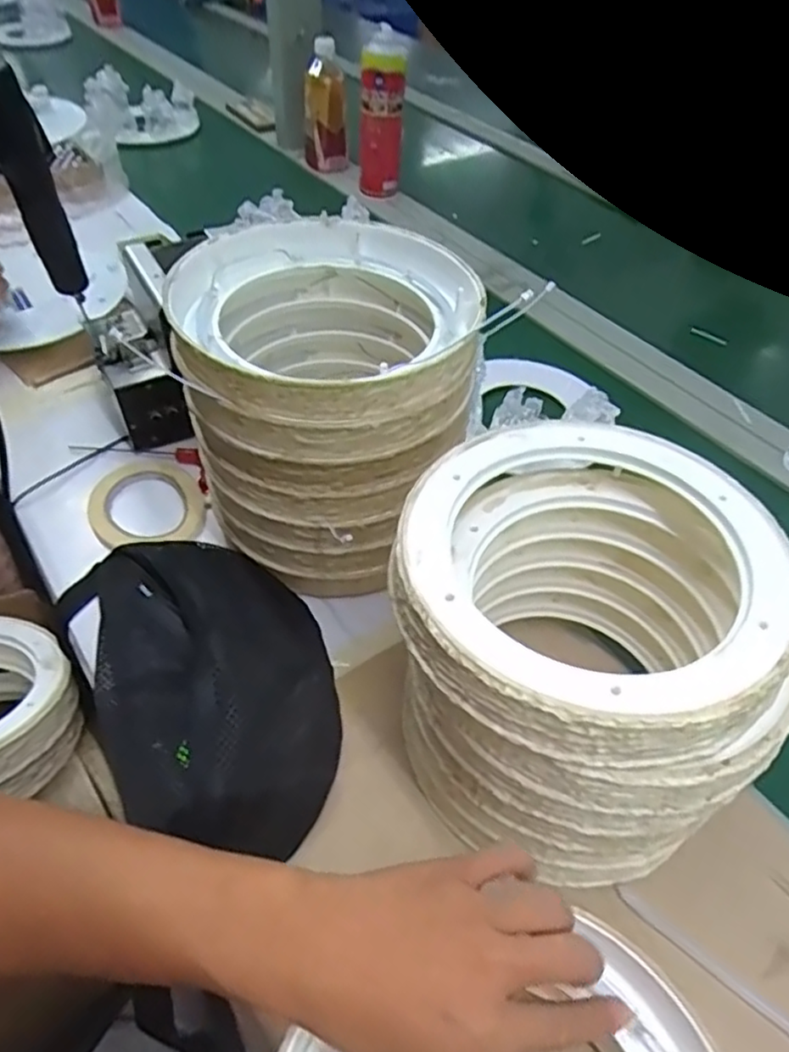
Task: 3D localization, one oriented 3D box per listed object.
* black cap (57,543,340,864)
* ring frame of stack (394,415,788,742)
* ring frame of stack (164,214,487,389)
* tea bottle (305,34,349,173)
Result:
[{"bbox_3d":[-0.131,0.092,0.474,0.155,0.062,0.265,-25,54,-23],"label":"black cap"},{"bbox_3d":[0.105,0.013,0.359,0.198,0.018,0.201,26,52,19],"label":"ring frame of stack"},{"bbox_3d":[-0.044,-0.155,0.473,0.206,0.032,0.209,-23,53,-22],"label":"ring frame of stack"},{"bbox_3d":[-0.109,-0.663,1.087,0.070,0.176,0.055,2,47,-3],"label":"tea bottle"}]

